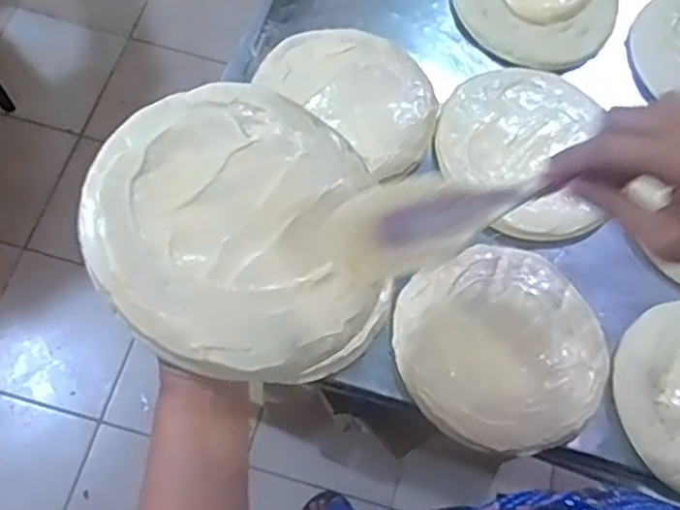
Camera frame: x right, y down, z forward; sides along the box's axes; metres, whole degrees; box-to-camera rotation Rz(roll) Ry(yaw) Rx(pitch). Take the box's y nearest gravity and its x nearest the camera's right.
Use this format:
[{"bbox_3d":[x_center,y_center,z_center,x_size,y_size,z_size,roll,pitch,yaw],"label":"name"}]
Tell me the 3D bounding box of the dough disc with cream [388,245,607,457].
[{"bbox_3d":[0.154,0.086,0.648,0.190,0.026,0.192,2,68,-4],"label":"dough disc with cream"}]

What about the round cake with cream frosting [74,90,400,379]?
[{"bbox_3d":[-0.063,-0.017,0.432,0.182,0.019,0.189,7,71,-20],"label":"round cake with cream frosting"}]

